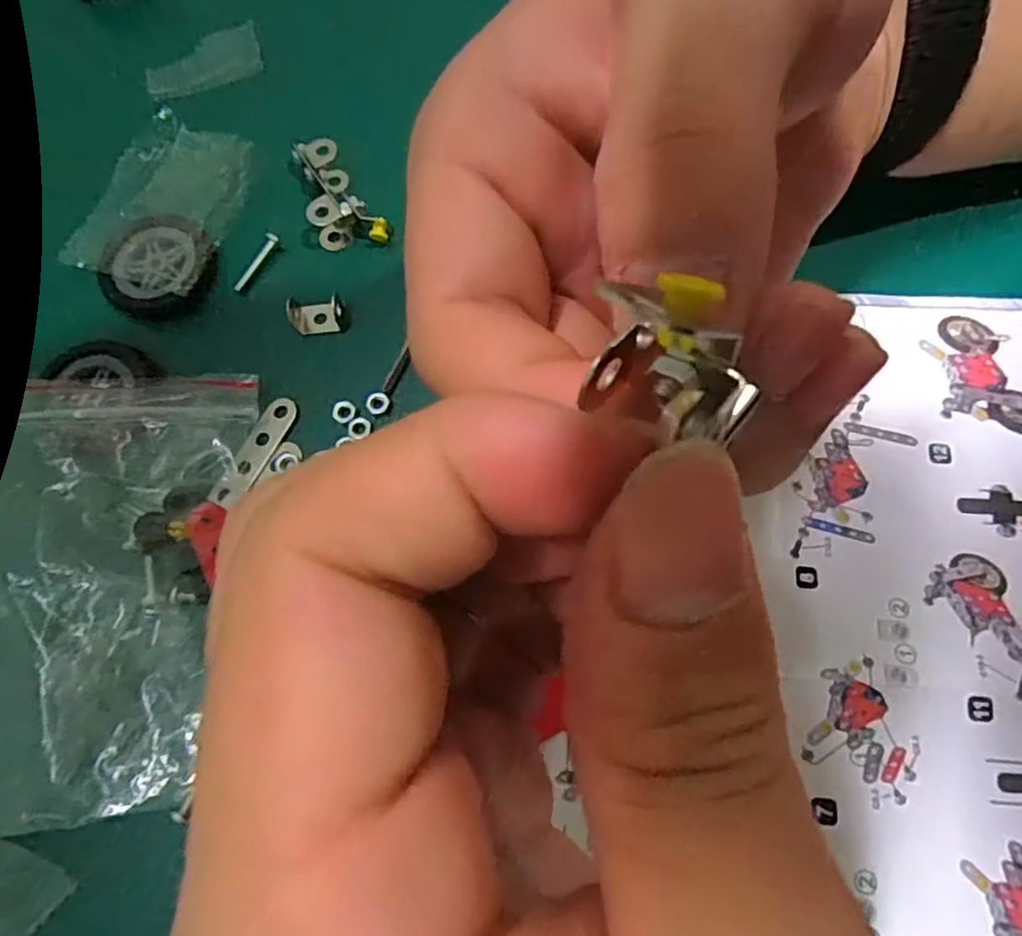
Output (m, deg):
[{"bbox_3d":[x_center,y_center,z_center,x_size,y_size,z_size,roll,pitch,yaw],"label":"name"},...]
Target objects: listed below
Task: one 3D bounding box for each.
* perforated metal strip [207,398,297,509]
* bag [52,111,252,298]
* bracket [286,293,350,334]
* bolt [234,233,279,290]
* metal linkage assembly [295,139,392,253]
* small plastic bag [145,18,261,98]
[{"bbox_3d":[-0.077,-0.005,0.196,0.009,0.004,0.037,27,74,4],"label":"perforated metal strip"},{"bbox_3d":[-0.115,-0.088,0.218,0.040,0.009,0.060,19,73,10],"label":"bag"},{"bbox_3d":[-0.062,-0.049,0.209,0.020,0.008,0.011,0,71,4],"label":"bracket"},{"bbox_3d":[-0.084,-0.068,0.214,0.004,0.004,0.022,33,88,11],"label":"bolt"},{"bbox_3d":[-0.058,-0.088,0.215,0.019,0.017,0.042,-33,72,-8],"label":"metal linkage assembly"},{"bbox_3d":[-0.115,-0.151,0.243,0.043,0.004,0.018,-21,86,0],"label":"small plastic bag"}]

